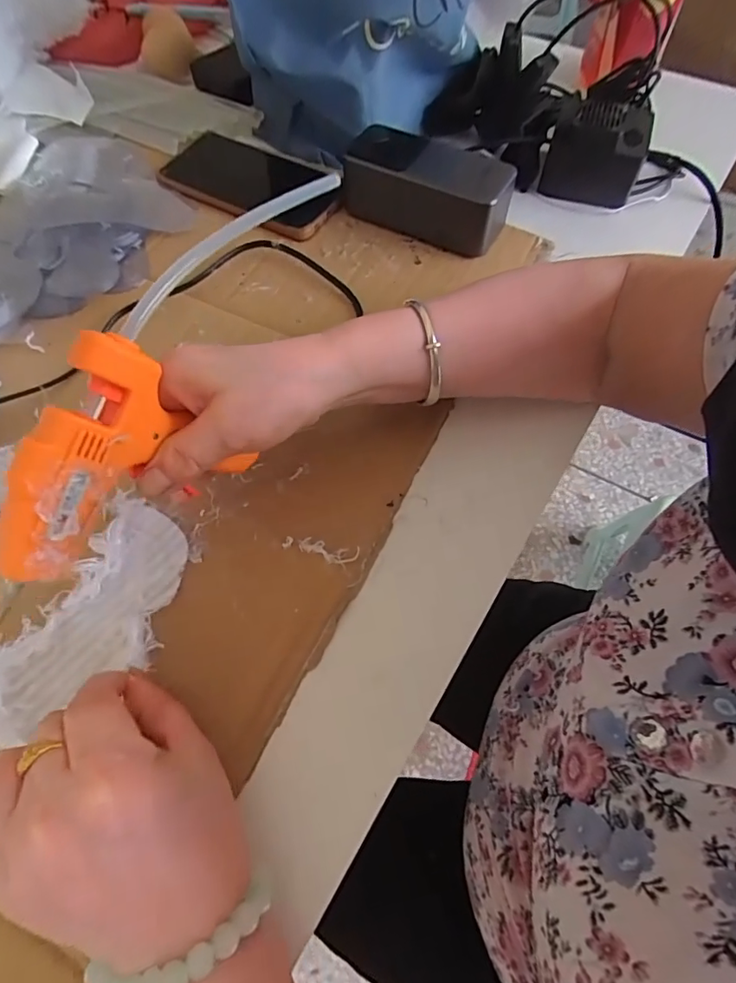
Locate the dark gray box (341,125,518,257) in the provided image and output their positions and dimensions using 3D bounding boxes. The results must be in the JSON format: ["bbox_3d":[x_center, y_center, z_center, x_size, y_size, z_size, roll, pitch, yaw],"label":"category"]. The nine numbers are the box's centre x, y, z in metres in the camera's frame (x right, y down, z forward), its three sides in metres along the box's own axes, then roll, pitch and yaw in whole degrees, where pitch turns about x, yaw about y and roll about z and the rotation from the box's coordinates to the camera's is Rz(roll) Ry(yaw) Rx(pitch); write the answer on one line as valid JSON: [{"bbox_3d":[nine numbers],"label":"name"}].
[{"bbox_3d":[0.047,-0.239,0.409,0.138,0.054,0.065,27,67,14],"label":"dark gray box"}]

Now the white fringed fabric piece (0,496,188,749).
[{"bbox_3d":[-0.148,0.070,0.275,0.071,0.016,0.132,30,64,13],"label":"white fringed fabric piece"}]

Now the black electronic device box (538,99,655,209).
[{"bbox_3d":[0.193,-0.289,0.431,0.076,0.054,0.051,19,66,10],"label":"black electronic device box"}]

